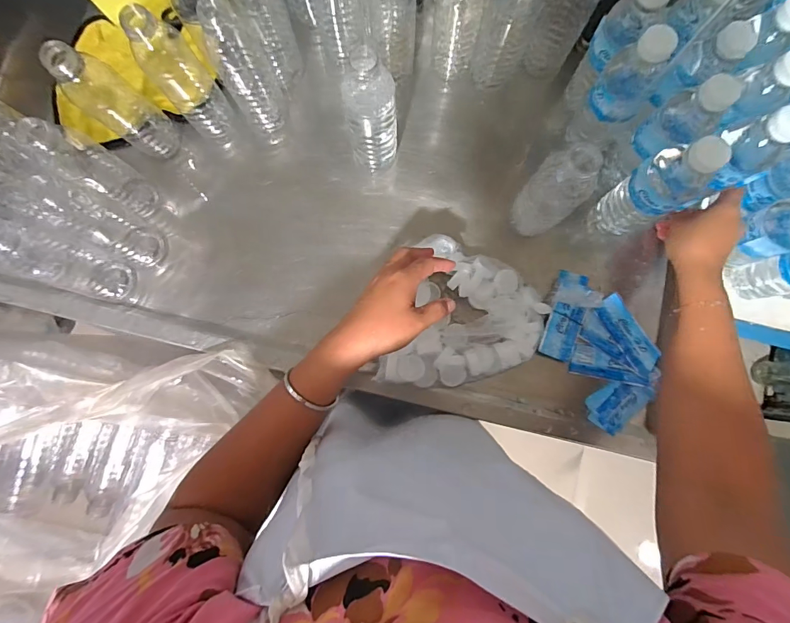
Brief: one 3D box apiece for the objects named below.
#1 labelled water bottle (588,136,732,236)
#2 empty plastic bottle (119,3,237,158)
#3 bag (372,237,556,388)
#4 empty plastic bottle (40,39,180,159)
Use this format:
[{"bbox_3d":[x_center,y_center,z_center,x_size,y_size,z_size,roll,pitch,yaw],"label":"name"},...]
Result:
[{"bbox_3d":[0.284,-0.132,0.443,0.060,0.177,0.057,-19,85,-5],"label":"labelled water bottle"},{"bbox_3d":[-0.249,-0.273,0.487,0.061,0.186,0.062,-35,83,-4],"label":"empty plastic bottle"},{"bbox_3d":[0.088,0.019,0.494,0.168,0.042,0.182,21,83,3],"label":"bag"},{"bbox_3d":[-0.327,-0.245,0.471,0.052,0.161,0.065,40,84,5],"label":"empty plastic bottle"}]

